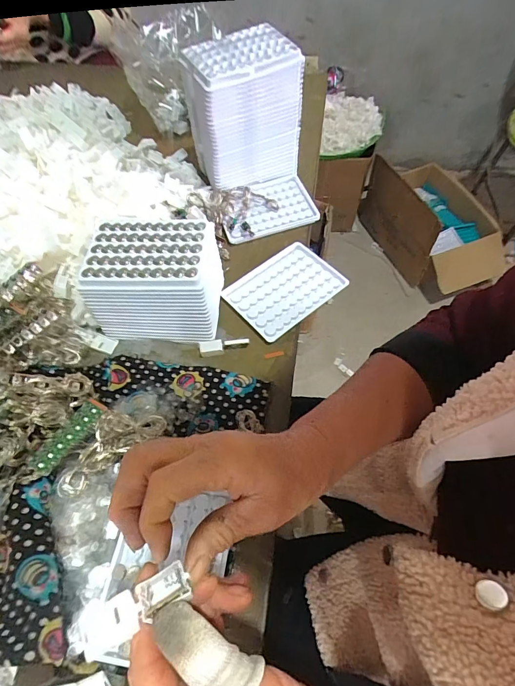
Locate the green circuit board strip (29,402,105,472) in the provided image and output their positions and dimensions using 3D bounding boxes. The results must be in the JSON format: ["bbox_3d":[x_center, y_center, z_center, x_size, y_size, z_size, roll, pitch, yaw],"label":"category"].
[{"bbox_3d":[-0.170,0.084,0.324,0.021,0.004,0.070,30,59,10],"label":"green circuit board strip"}]

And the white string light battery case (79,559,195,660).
[{"bbox_3d":[-0.063,0.139,0.191,0.055,0.015,0.021,-26,62,-18],"label":"white string light battery case"}]

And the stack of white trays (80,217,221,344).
[{"bbox_3d":[-0.106,-0.069,0.398,0.135,0.081,0.104,6,61,6],"label":"stack of white trays"}]

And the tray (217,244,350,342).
[{"bbox_3d":[0.034,-0.069,0.447,0.127,0.005,0.093,-37,65,-17],"label":"tray"}]

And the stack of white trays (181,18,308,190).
[{"bbox_3d":[-0.018,-0.320,0.500,0.140,0.144,0.111,-23,62,-10],"label":"stack of white trays"}]

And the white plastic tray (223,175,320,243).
[{"bbox_3d":[0.010,-0.194,0.510,0.131,0.020,0.093,-19,61,-8],"label":"white plastic tray"}]

